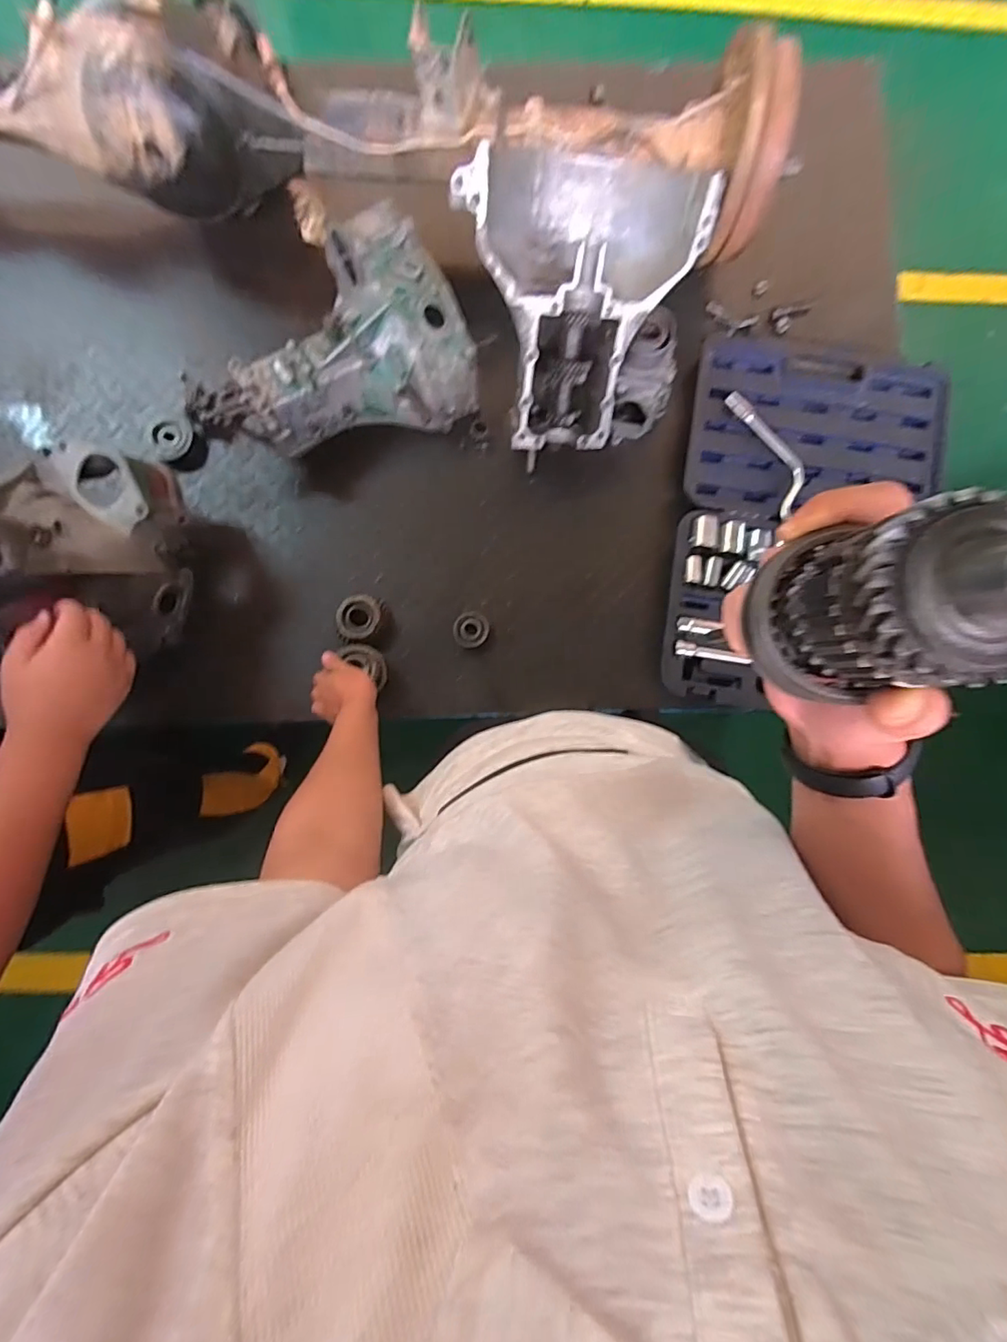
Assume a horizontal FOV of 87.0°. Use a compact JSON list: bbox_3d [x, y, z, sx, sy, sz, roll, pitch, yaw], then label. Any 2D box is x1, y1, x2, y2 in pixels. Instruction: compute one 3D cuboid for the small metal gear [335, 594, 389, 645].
[{"bbox_3d":[-0.202,-0.072,0.767,0.074,0.040,0.074,-3,87,-2],"label":"small metal gear"}]

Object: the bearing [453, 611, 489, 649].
[{"bbox_3d":[-0.047,-0.060,0.776,0.050,0.018,0.053,-3,87,-2],"label":"bearing"}]

